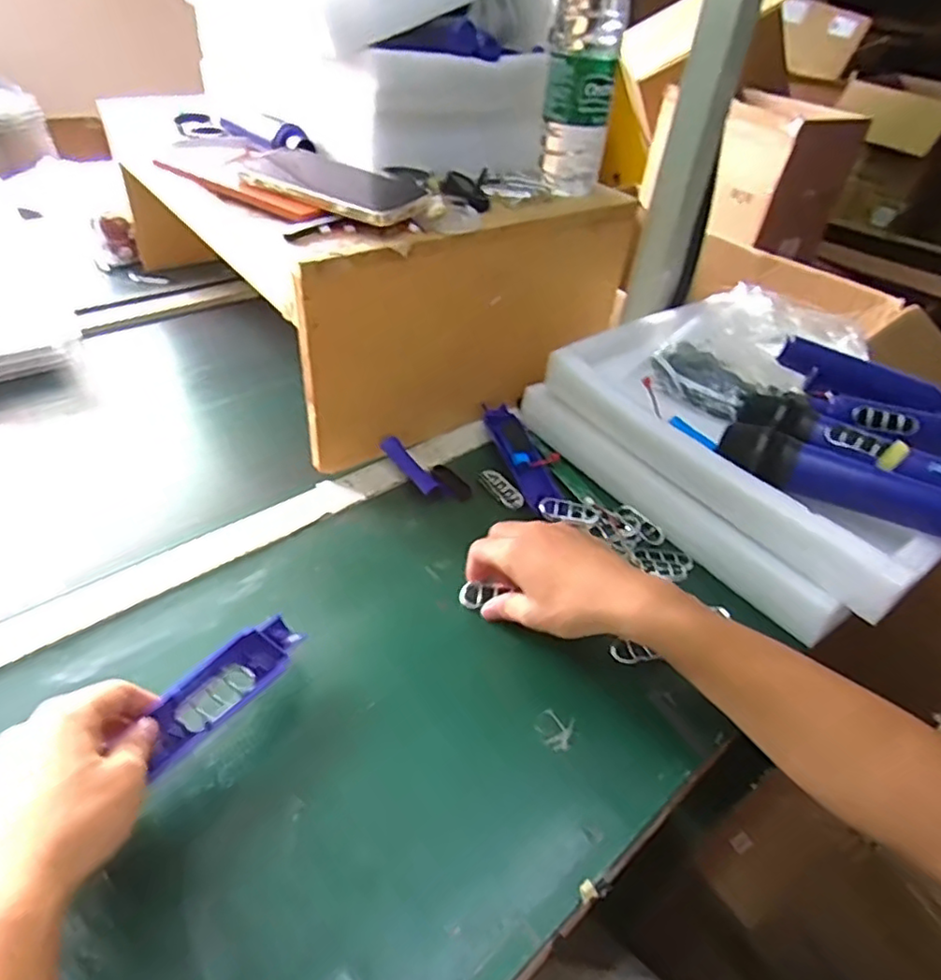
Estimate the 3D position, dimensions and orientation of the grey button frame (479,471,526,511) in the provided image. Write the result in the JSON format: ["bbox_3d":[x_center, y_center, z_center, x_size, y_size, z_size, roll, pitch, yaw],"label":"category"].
[{"bbox_3d":[0.031,0.000,0.603,0.019,0.010,0.060,-19,46,-27],"label":"grey button frame"}]

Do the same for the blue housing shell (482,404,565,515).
[{"bbox_3d":[0.051,-0.035,0.632,0.041,0.019,0.159,-7,42,-15],"label":"blue housing shell"}]

